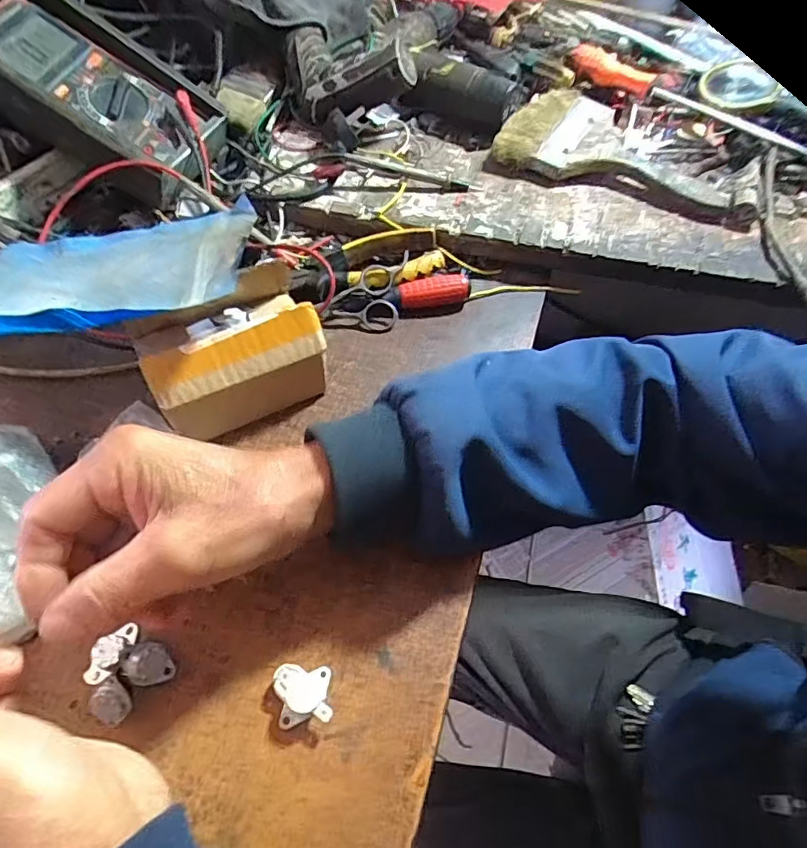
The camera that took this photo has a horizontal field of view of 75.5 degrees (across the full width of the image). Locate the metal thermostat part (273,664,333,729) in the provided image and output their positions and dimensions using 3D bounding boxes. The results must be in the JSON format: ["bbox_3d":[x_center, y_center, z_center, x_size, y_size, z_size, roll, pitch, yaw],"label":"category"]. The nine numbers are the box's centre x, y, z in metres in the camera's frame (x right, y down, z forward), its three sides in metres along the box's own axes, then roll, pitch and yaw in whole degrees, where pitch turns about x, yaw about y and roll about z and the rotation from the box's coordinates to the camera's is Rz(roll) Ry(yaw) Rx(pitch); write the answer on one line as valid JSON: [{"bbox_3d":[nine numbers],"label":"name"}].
[{"bbox_3d":[-0.051,0.136,0.265,0.027,0.009,0.028,-8,57,-5],"label":"metal thermostat part"}]

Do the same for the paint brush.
[{"bbox_3d":[0.204,-0.251,0.482,0.225,0.031,0.113,18,59,12],"label":"paint brush"}]

